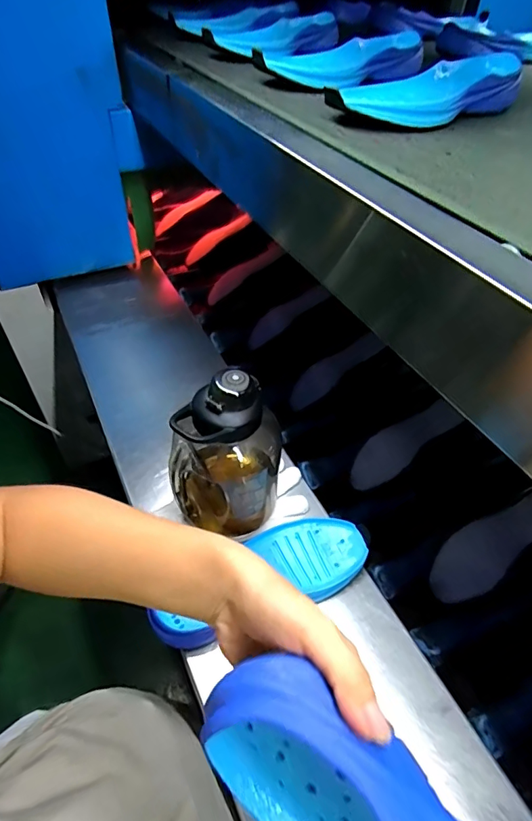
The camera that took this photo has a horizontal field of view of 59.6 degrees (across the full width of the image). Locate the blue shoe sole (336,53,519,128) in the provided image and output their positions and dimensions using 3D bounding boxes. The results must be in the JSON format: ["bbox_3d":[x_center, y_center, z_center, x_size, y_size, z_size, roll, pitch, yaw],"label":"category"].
[{"bbox_3d":[0.187,-0.364,0.530,0.251,0.032,0.091,-28,52,-22],"label":"blue shoe sole"}]

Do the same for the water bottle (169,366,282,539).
[{"bbox_3d":[-0.047,0.062,0.554,0.116,0.211,0.101,9,48,11],"label":"water bottle"}]

